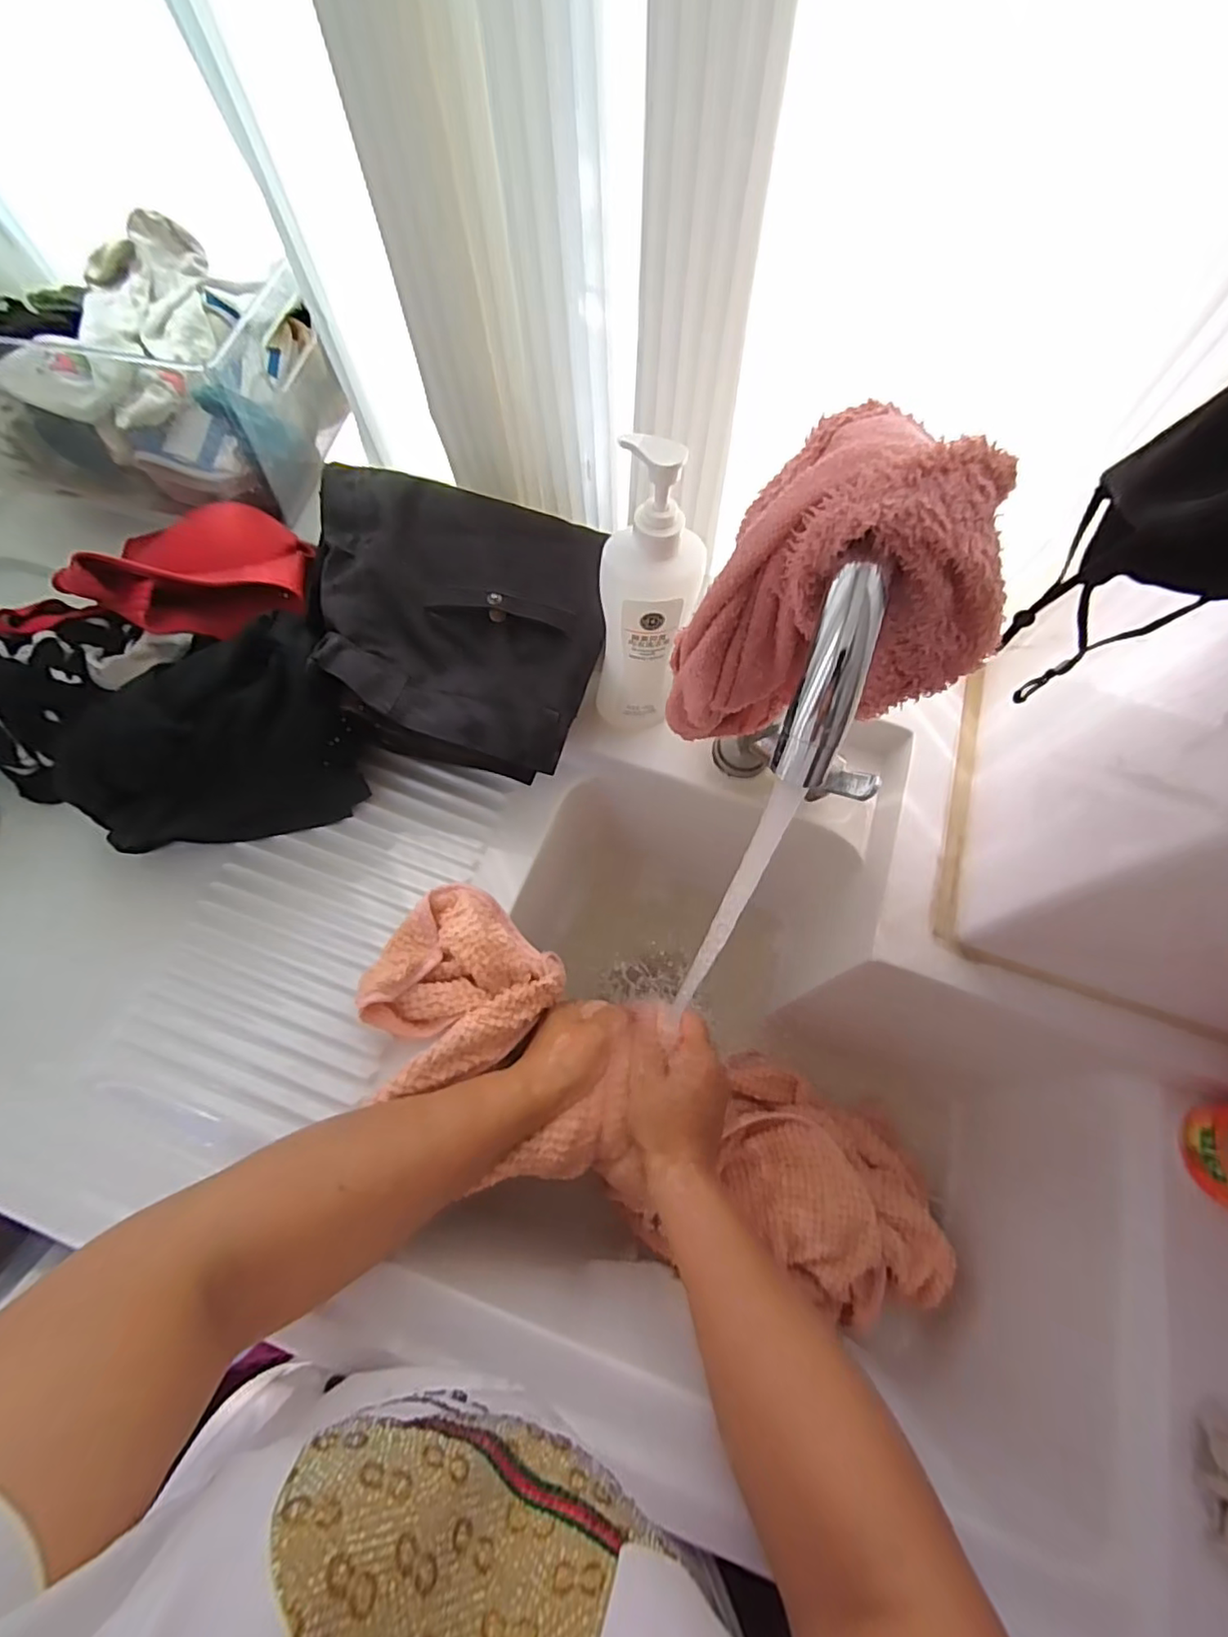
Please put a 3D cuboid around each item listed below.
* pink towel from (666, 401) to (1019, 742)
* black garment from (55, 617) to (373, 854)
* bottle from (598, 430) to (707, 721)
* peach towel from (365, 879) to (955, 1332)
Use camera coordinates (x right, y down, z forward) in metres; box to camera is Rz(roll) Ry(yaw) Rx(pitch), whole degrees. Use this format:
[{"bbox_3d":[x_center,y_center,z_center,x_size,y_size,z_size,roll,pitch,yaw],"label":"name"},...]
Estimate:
[{"bbox_3d":[0.093,-0.079,0.263,0.100,0.157,0.086,42,72,15],"label":"pink towel"},{"bbox_3d":[-0.287,-0.047,0.459,0.206,0.114,0.119,-41,74,-17],"label":"black garment"},{"bbox_3d":[0.021,-0.145,0.433,0.061,0.216,0.052,6,67,1],"label":"bottle"},{"bbox_3d":[0.037,0.227,0.476,0.476,0.118,0.154,30,68,-11],"label":"peach towel"}]

